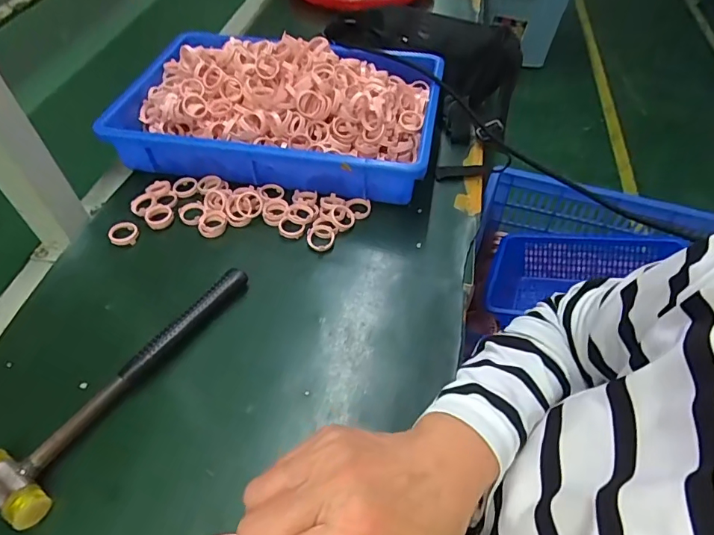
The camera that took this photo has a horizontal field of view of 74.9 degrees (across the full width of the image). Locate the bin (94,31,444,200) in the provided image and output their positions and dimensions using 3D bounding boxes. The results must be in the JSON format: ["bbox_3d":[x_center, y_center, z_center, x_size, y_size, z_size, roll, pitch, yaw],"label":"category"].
[{"bbox_3d":[-0.089,-0.200,0.569,0.367,0.096,0.236,8,52,6],"label":"bin"}]

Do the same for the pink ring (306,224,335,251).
[{"bbox_3d":[-0.038,-0.031,0.486,0.028,0.013,0.027,0,51,0],"label":"pink ring"}]

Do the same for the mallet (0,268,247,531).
[{"bbox_3d":[-0.190,0.084,0.387,0.060,0.022,0.239,24,55,18],"label":"mallet"}]

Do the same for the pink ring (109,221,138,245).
[{"bbox_3d":[-0.242,-0.035,0.485,0.028,0.009,0.028,0,51,0],"label":"pink ring"}]

